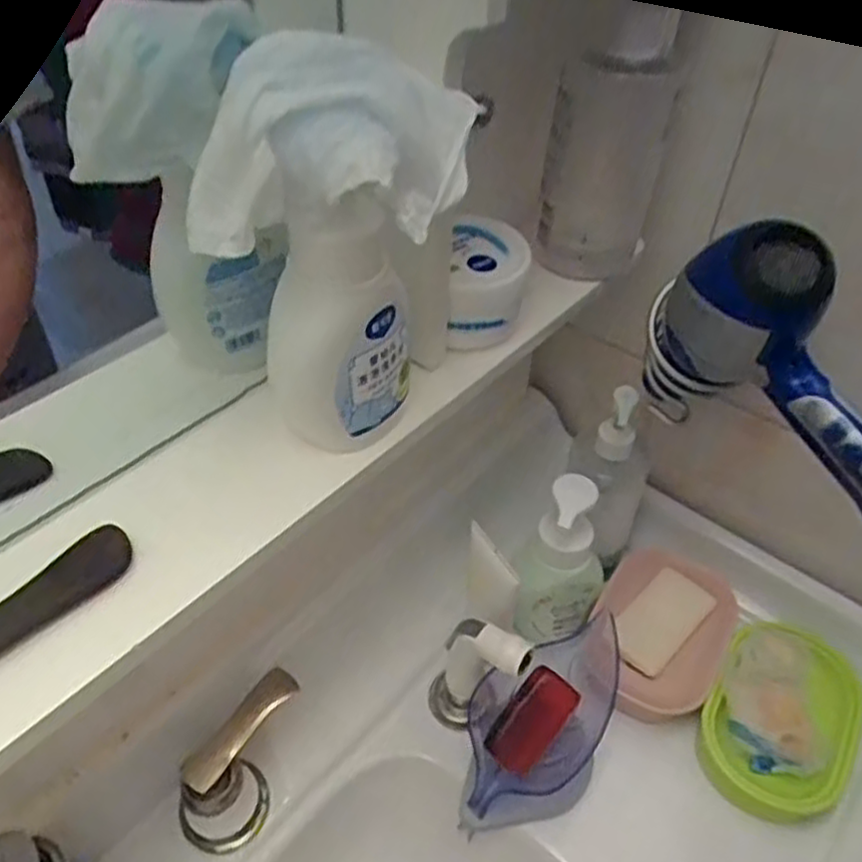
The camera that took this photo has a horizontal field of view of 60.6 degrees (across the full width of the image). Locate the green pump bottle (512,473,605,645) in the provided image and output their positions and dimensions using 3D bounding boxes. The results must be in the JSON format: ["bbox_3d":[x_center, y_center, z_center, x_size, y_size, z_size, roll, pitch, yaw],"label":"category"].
[{"bbox_3d":[0.109,0.107,0.604,0.061,0.153,0.063,25,48,22],"label":"green pump bottle"}]

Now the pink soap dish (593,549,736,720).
[{"bbox_3d":[0.192,0.173,0.626,0.106,0.034,0.160,26,49,23],"label":"pink soap dish"}]

